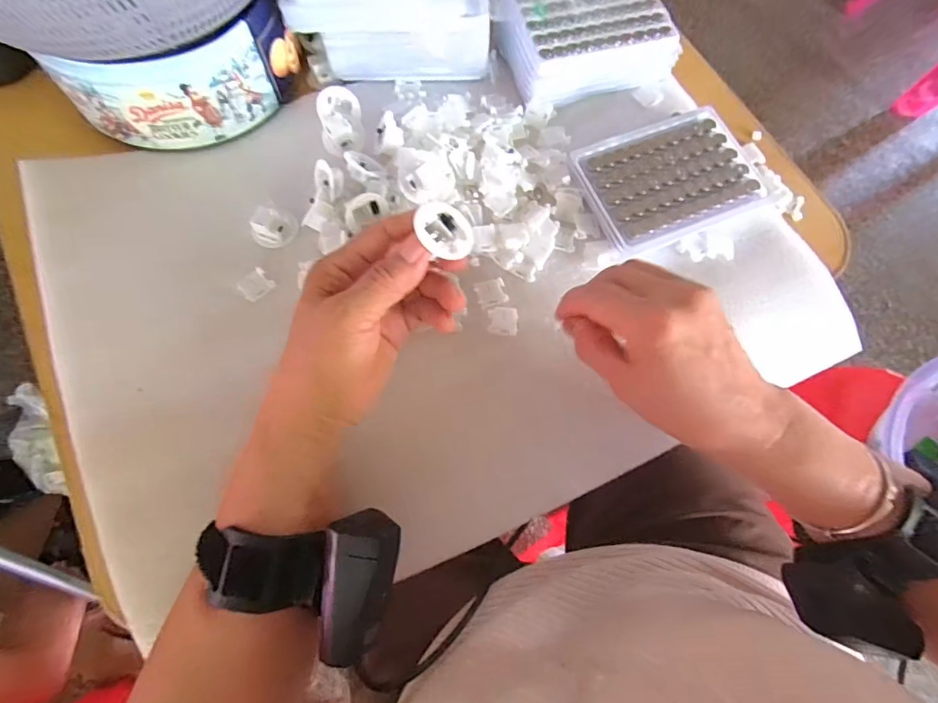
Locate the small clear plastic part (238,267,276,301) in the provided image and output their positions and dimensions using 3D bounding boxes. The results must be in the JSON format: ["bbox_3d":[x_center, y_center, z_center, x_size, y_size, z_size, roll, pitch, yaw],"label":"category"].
[{"bbox_3d":[-0.153,-0.047,0.330,0.022,0.004,0.017,-43,97,-9],"label":"small clear plastic part"}]

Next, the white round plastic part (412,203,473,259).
[{"bbox_3d":[-0.014,-0.064,0.249,0.030,0.011,0.030,6,75,-24],"label":"white round plastic part"}]

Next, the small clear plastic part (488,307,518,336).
[{"bbox_3d":[0.024,-0.022,0.326,0.021,0.005,0.021,4,73,-1],"label":"small clear plastic part"}]

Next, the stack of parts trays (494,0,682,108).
[{"bbox_3d":[0.096,-0.261,0.383,0.130,0.032,0.092,-17,75,-7],"label":"stack of parts trays"}]

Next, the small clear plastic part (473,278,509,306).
[{"bbox_3d":[0.016,-0.043,0.332,0.022,0.004,0.019,-13,74,-6],"label":"small clear plastic part"}]

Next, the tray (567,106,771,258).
[{"bbox_3d":[0.151,-0.135,0.354,0.127,0.011,0.098,-21,75,-8],"label":"tray"}]

